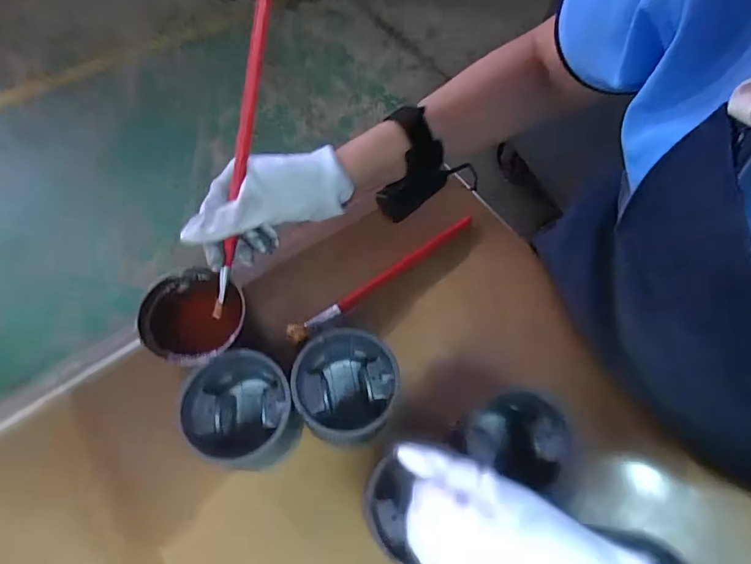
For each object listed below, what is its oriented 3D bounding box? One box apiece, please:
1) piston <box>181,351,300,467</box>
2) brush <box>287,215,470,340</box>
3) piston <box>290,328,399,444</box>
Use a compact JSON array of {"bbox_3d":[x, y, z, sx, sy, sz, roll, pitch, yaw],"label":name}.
[{"bbox_3d":[-0.117,0.114,0.393,0.084,0.084,0.078,2,65,-4],"label":"piston"},{"bbox_3d":[0.011,-0.010,0.522,0.263,0.012,0.020,-34,72,-18],"label":"brush"},{"bbox_3d":[-0.027,0.101,0.405,0.085,0.087,0.090,2,65,-4],"label":"piston"}]

